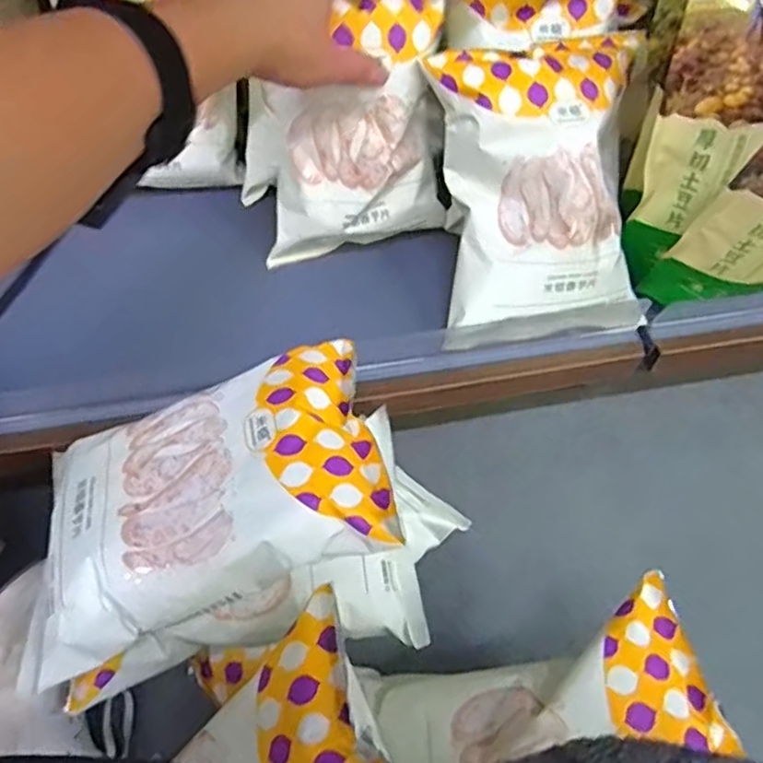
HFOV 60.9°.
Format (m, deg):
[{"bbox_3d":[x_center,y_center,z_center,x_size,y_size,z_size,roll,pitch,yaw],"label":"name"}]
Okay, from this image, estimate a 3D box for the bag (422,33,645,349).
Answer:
[{"bbox_3d":[0.117,-0.134,0.476,0.145,0.215,0.077,-3,14,11],"label":"bag"}]

